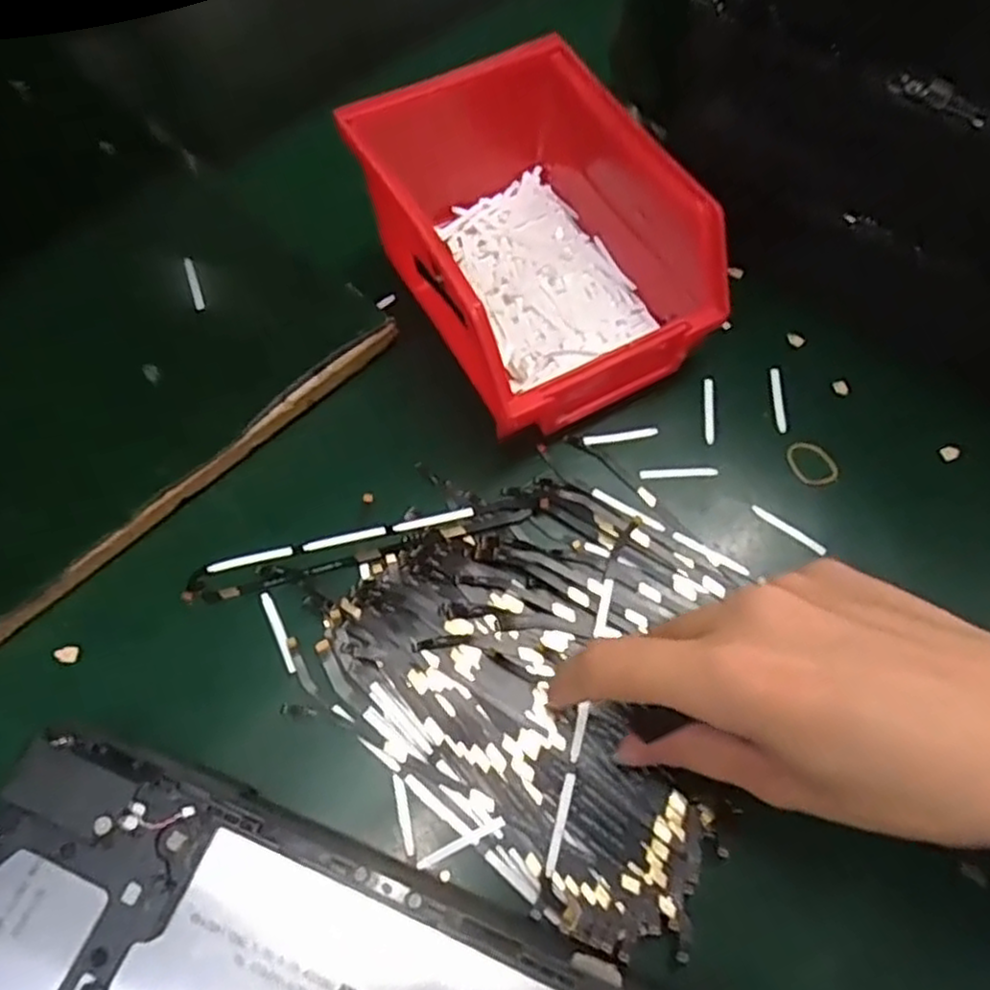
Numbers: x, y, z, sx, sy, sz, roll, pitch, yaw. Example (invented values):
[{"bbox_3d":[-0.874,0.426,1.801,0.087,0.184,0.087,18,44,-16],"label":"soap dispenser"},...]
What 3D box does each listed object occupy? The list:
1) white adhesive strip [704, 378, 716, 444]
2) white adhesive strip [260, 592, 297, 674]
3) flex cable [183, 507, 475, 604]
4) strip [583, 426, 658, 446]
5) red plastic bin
[{"bbox_3d":[0.093,-0.036,0.321,0.005,0.004,0.031,7,62,0],"label":"white adhesive strip"},{"bbox_3d":[-0.079,0.050,0.274,0.004,0.004,0.032,-22,65,-15],"label":"white adhesive strip"},{"bbox_3d":[-0.063,0.022,0.289,0.111,0.004,0.017,-14,59,-7],"label":"flex cable"},{"bbox_3d":[0.053,-0.025,0.314,0.032,0.004,0.005,-10,63,-9],"label":"strip"},{"bbox_3d":[0.008,-0.113,0.318,0.106,0.074,0.165,-26,66,-16],"label":"red plastic bin"}]

